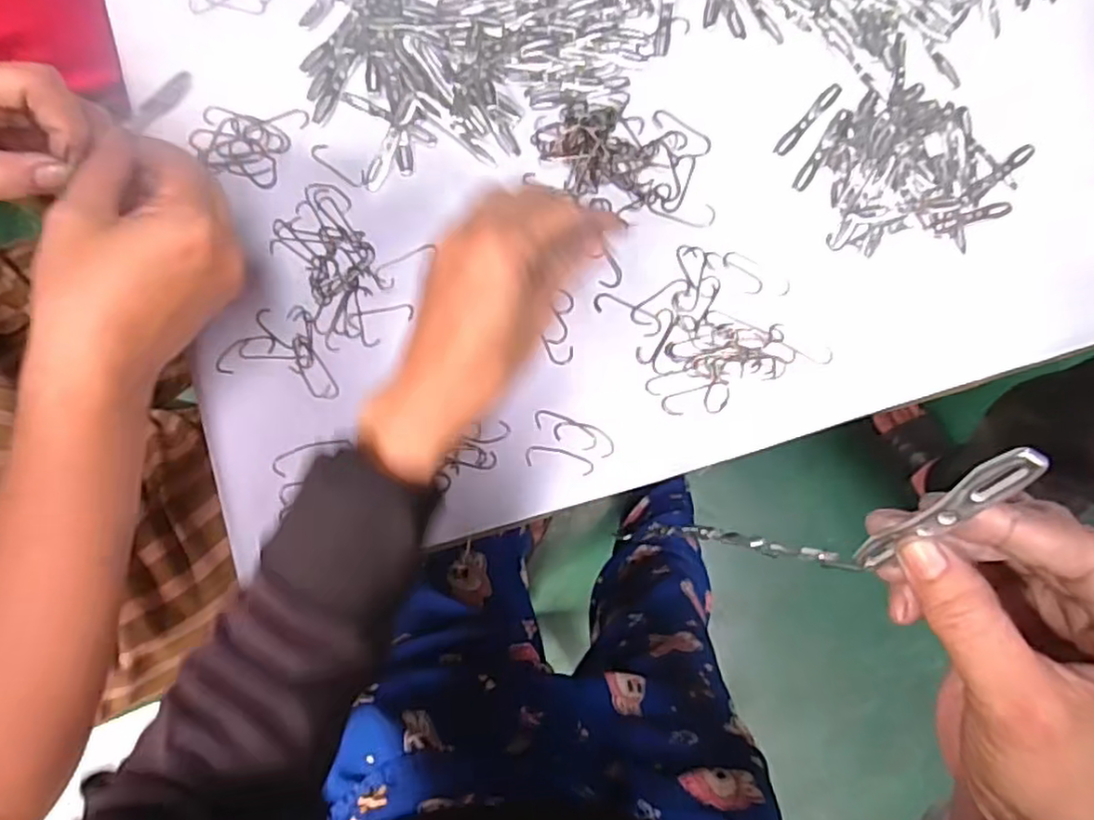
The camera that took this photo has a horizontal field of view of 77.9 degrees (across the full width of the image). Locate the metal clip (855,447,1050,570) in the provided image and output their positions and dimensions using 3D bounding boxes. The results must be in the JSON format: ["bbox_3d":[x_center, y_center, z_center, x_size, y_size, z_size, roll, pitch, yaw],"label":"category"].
[{"bbox_3d":[0.112,0.029,0.193,0.009,0.068,0.004,32,52,4],"label":"metal clip"}]

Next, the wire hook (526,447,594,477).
[{"bbox_3d":[0.008,0.031,0.415,0.042,0.004,0.014,11,81,1],"label":"wire hook"}]

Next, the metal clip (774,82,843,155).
[{"bbox_3d":[0.179,-0.199,0.462,0.010,0.004,0.067,41,83,5],"label":"metal clip"}]

